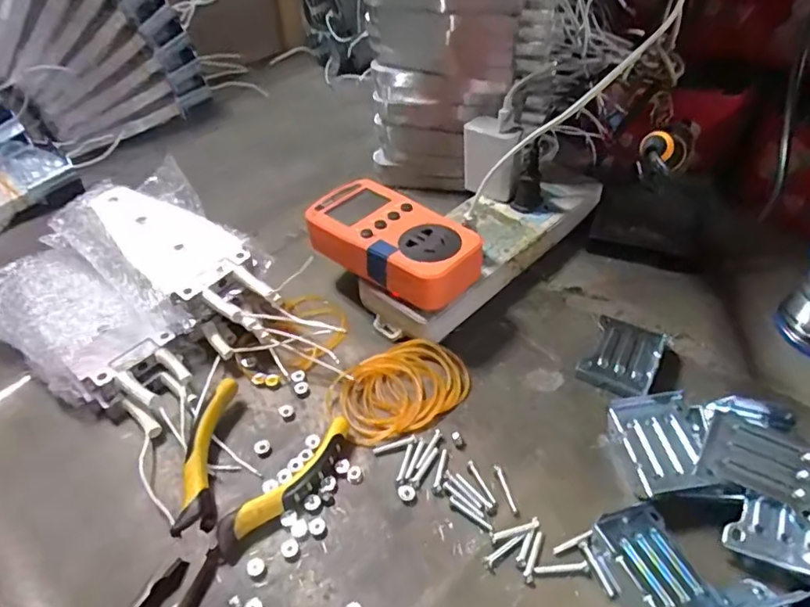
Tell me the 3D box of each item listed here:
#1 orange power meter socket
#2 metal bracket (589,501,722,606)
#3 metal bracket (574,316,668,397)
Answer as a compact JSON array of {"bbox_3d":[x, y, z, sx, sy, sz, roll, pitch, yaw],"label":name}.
[{"bbox_3d":[-0.005,-0.046,0.397,0.126,0.030,0.066,30,54,29],"label":"orange power meter socket"},{"bbox_3d":[0.123,0.129,0.274,0.042,0.019,0.061,-13,46,-9],"label":"metal bracket"},{"bbox_3d":[0.149,0.035,0.381,0.045,0.010,0.059,22,51,24],"label":"metal bracket"}]

